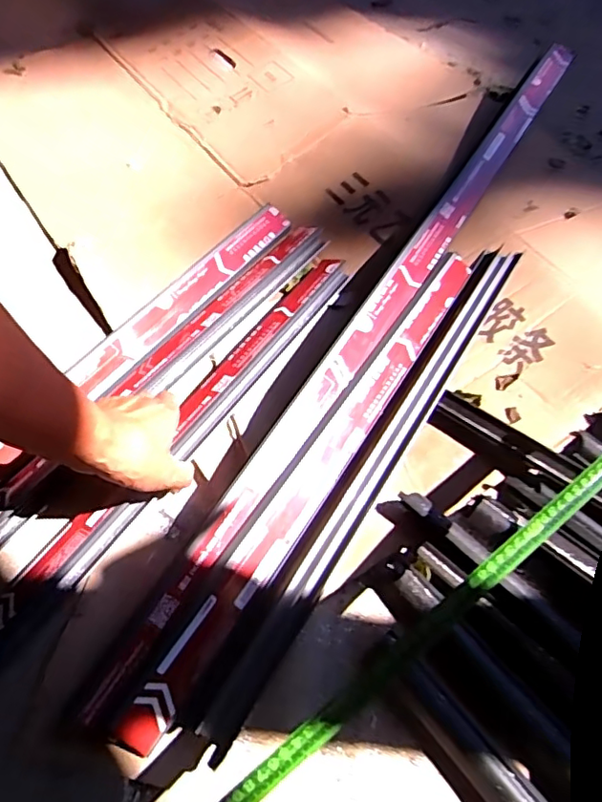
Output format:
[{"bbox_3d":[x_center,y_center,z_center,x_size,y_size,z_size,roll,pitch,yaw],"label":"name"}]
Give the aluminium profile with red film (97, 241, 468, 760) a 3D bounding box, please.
[{"bbox_3d":[0.033,0.048,0.579,0.044,0.029,0.618,29,56,15],"label":"aluminium profile with red film"}]

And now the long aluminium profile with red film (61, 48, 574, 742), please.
[{"bbox_3d":[0.126,-0.147,0.696,0.054,0.043,1.105,29,57,15],"label":"long aluminium profile with red film"}]

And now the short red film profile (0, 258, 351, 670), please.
[{"bbox_3d":[-0.128,0.036,0.597,0.050,0.033,0.610,29,59,18],"label":"short red film profile"}]

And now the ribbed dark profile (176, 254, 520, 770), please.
[{"bbox_3d":[0.086,0.046,0.587,0.046,0.019,0.624,29,56,15],"label":"ribbed dark profile"}]

